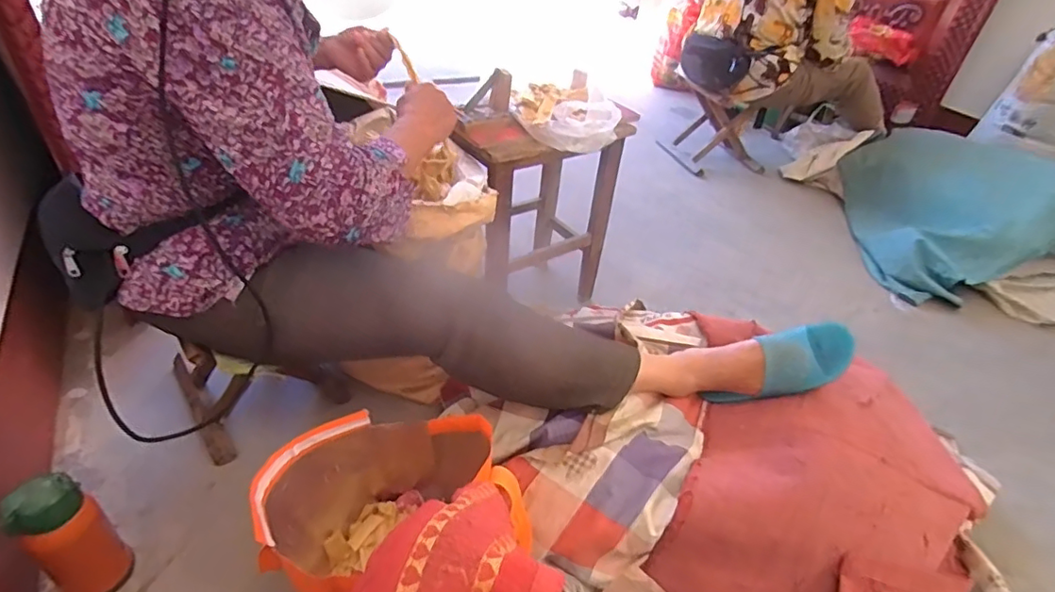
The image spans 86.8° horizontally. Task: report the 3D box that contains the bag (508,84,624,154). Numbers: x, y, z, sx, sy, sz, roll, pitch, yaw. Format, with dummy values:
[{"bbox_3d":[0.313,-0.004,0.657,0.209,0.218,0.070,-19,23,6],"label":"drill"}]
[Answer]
[{"bbox_3d":[0.063,-0.329,1.022,0.175,0.075,0.141,-17,44,-28],"label":"bag"}]

